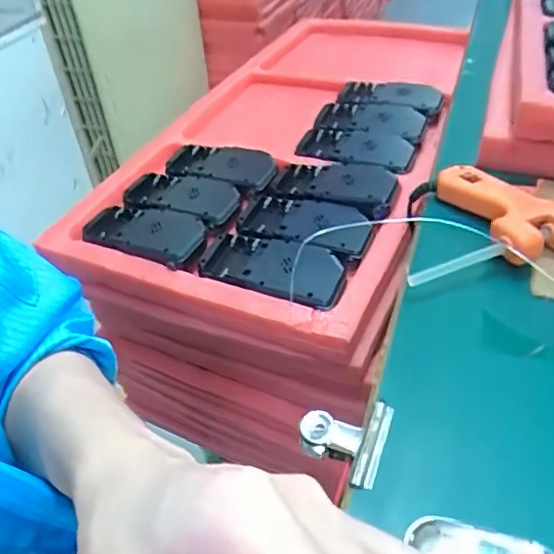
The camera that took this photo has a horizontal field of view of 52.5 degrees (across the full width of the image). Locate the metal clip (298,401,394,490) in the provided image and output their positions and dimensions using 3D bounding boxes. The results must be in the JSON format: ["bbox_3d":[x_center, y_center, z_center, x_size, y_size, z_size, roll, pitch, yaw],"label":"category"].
[{"bbox_3d":[0.035,0.086,0.305,0.045,0.017,0.043,14,45,19],"label":"metal clip"}]

